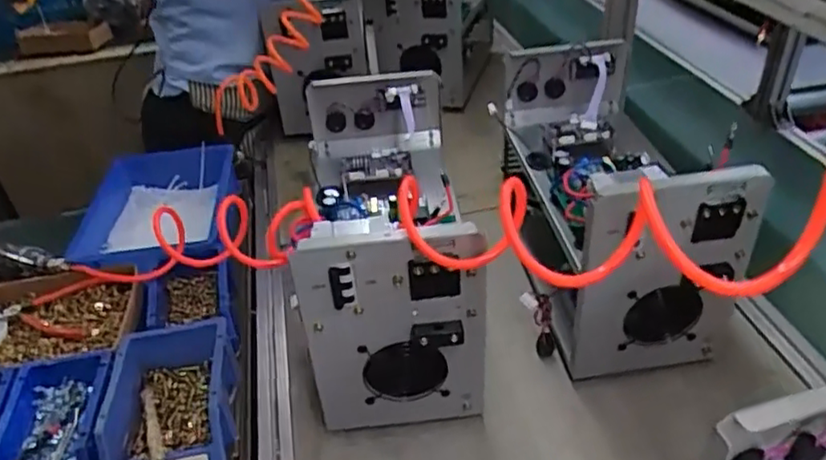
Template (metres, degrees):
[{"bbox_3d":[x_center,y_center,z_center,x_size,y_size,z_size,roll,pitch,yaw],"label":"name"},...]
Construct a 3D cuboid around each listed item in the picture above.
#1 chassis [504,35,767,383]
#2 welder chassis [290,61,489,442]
[{"bbox_3d":[0.245,-0.039,0.829,0.178,0.288,0.364,-8,38,-4],"label":"chassis"},{"bbox_3d":[-0.032,0.015,0.794,0.182,0.280,0.385,-6,38,-2],"label":"welder chassis"}]

